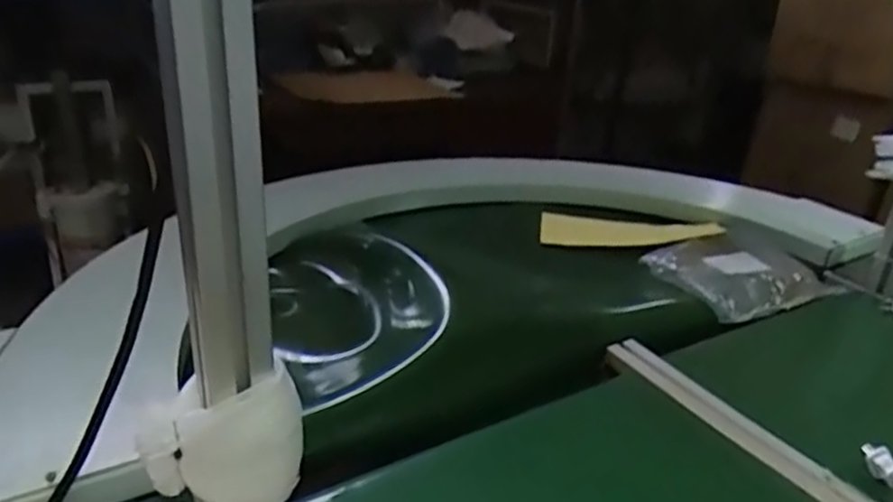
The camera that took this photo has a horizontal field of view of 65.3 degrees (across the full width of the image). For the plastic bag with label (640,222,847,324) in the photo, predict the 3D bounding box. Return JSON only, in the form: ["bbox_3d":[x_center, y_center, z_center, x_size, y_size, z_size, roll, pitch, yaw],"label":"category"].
[{"bbox_3d":[0.392,0.029,0.932,0.212,0.032,0.177,-10,27,-27],"label":"plastic bag with label"}]

